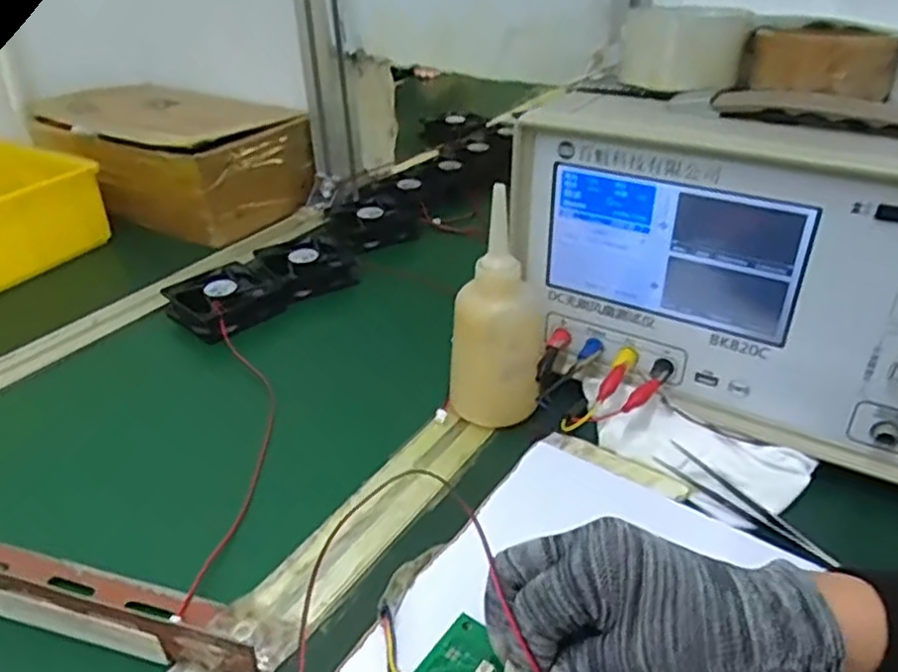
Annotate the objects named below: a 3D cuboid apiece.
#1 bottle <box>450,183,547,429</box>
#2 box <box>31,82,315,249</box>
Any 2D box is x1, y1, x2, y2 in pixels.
[{"bbox_3d":[0.032,-0.019,0.469,0.063,0.133,0.055,0,33,5],"label":"bottle"},{"bbox_3d":[-0.321,-0.213,0.821,0.284,0.100,0.186,19,39,30],"label":"box"}]

